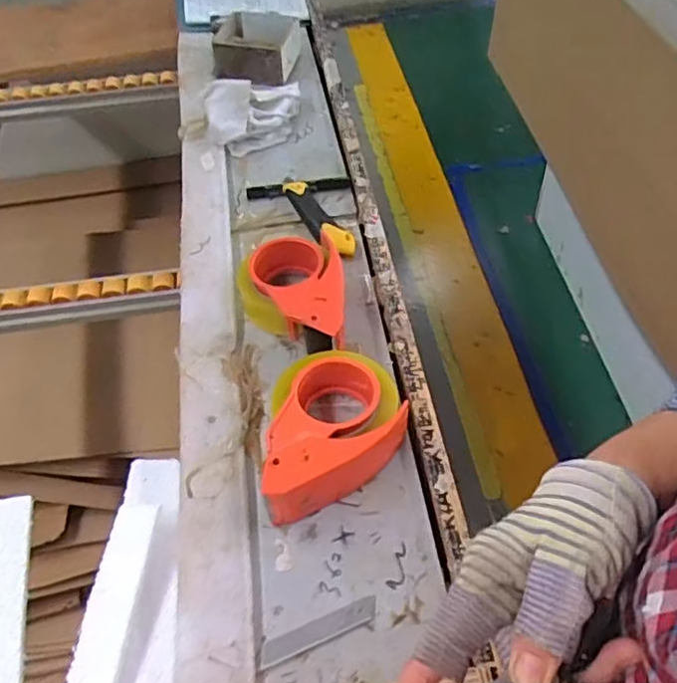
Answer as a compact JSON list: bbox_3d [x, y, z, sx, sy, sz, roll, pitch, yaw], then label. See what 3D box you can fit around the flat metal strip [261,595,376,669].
[{"bbox_3d":[-0.015,0.228,0.497,0.096,0.004,0.019,-18,48,-11],"label":"flat metal strip"}]

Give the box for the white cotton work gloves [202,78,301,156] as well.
[{"bbox_3d":[-0.117,-0.330,0.881,0.136,0.072,0.090,-16,54,-7],"label":"white cotton work gloves"}]

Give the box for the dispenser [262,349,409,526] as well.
[{"bbox_3d":[-0.001,0.083,0.570,0.117,0.062,0.159,5,54,8],"label":"dispenser"}]

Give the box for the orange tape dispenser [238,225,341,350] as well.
[{"bbox_3d":[-0.050,-0.045,0.668,0.115,0.060,0.160,-9,53,-1],"label":"orange tape dispenser"}]

